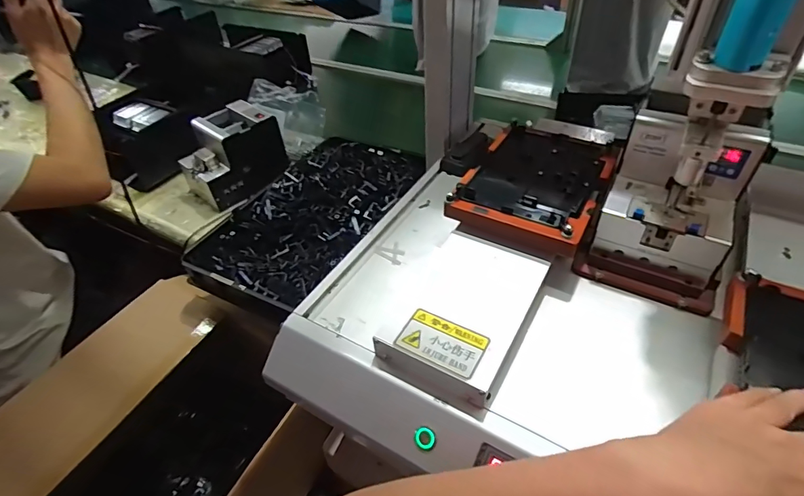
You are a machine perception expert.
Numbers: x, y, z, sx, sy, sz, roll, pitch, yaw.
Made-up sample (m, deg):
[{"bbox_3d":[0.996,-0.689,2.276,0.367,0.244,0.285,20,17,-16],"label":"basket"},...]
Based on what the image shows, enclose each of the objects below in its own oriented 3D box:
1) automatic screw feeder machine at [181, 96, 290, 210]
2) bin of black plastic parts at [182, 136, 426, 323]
[{"bbox_3d":[-0.360,-0.202,0.933,0.139,0.142,0.184,31,54,32],"label":"automatic screw feeder machine"},{"bbox_3d":[-0.161,-0.062,0.826,0.248,0.080,0.439,22,55,22],"label":"bin of black plastic parts"}]

